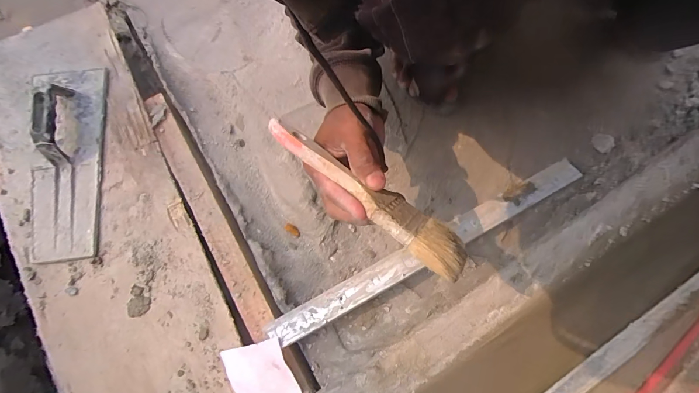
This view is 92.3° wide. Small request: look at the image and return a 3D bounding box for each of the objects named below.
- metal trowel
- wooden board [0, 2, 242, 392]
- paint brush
[{"bbox_3d":[-0.426,-0.060,0.489,0.115,0.060,0.301,-10,76,-1],"label":"metal trowel"},{"bbox_3d":[-0.392,0.028,0.508,0.261,0.033,0.750,-26,77,-5],"label":"wooden board"},{"bbox_3d":[0.010,-0.005,0.277,0.192,0.025,0.035,37,80,17],"label":"paint brush"}]

